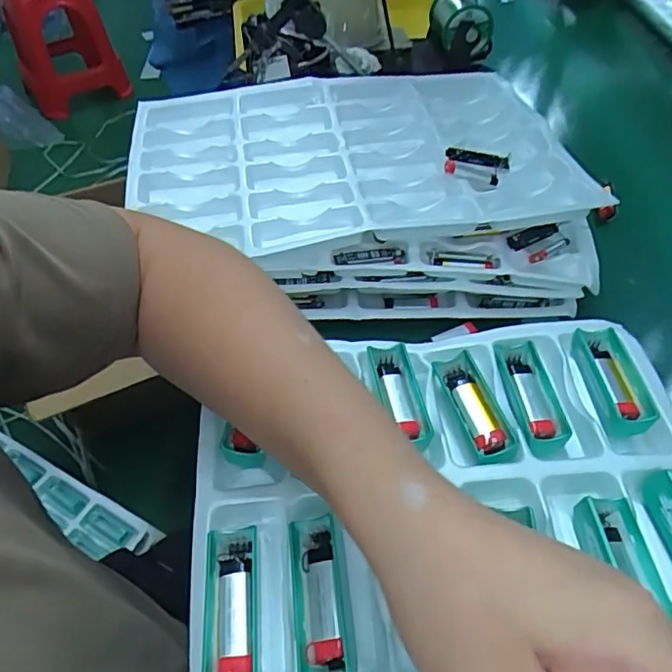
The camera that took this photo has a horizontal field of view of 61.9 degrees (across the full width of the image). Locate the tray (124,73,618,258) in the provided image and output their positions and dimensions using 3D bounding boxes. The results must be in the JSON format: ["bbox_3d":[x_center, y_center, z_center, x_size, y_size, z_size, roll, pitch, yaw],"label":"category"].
[{"bbox_3d":[0.009,-0.195,0.600,0.453,0.030,0.308,-6,51,-4],"label":"tray"}]

